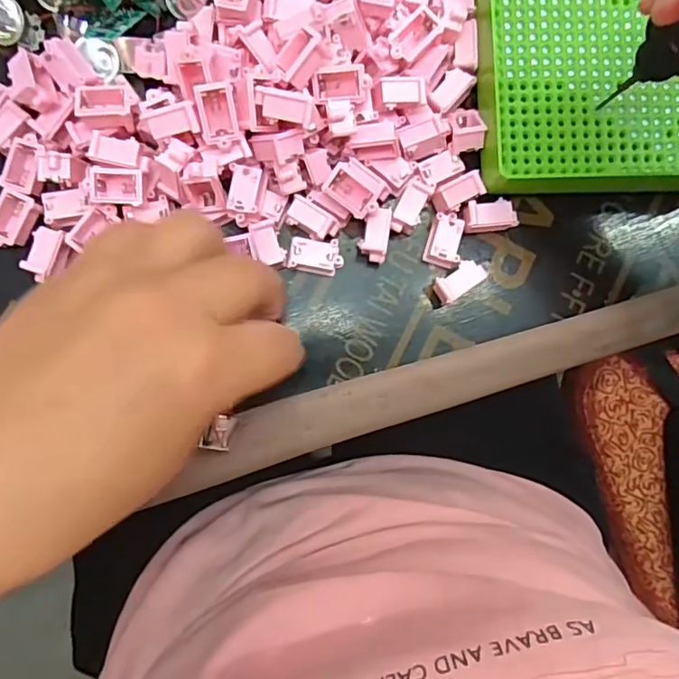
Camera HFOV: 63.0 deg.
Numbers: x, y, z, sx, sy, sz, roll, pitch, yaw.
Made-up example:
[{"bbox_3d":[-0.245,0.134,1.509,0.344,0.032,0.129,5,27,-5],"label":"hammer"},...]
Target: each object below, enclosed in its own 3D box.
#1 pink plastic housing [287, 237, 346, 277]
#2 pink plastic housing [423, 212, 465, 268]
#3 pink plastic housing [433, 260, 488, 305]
[{"bbox_3d":[-0.013,-0.046,0.308,0.029,0.015,0.018,6,87,-5],"label":"pink plastic housing"},{"bbox_3d":[0.059,-0.056,0.314,0.019,0.013,0.029,15,86,-4],"label":"pink plastic housing"},{"bbox_3d":[0.066,-0.032,0.310,0.032,0.018,0.015,-35,91,-5],"label":"pink plastic housing"}]

